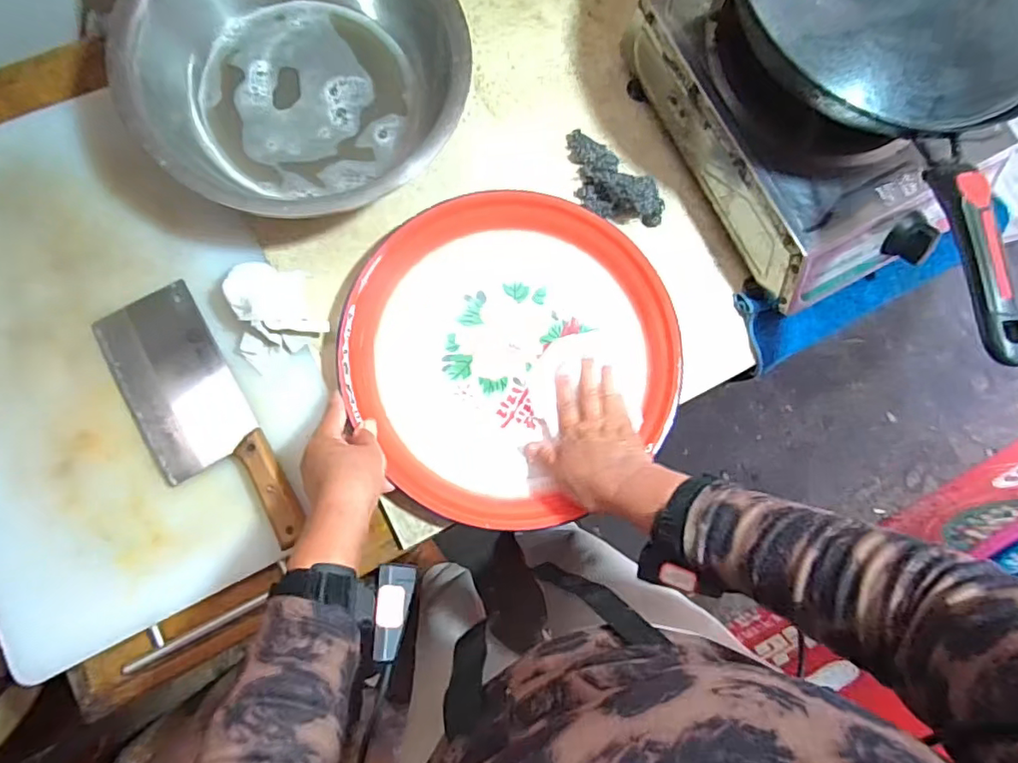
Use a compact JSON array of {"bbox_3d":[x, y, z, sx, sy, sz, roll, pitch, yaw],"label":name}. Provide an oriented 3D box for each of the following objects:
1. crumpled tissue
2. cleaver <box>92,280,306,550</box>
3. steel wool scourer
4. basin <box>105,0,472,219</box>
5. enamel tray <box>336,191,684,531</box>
[{"bbox_3d":[-0.240,-0.070,0.564,0.084,0.044,0.102,-24,88,-9],"label":"crumpled tissue"},{"bbox_3d":[-0.309,0.039,0.552,0.104,0.043,0.283,-30,89,-9],"label":"cleaver"},{"bbox_3d":[0.114,-0.229,0.631,0.076,0.051,0.141,-40,79,-9],"label":"steel wool scourer"},{"bbox_3d":[-0.201,-0.298,0.571,0.320,0.119,0.288,-35,90,-9],"label":"basin"},{"bbox_3d":[0.000,-0.038,0.586,0.328,0.049,0.327,-42,91,-9],"label":"enamel tray"}]

